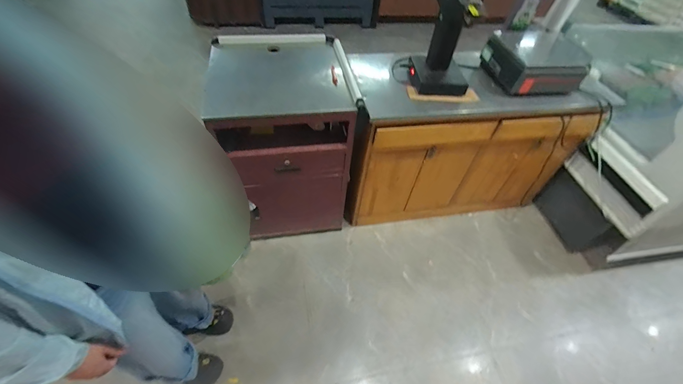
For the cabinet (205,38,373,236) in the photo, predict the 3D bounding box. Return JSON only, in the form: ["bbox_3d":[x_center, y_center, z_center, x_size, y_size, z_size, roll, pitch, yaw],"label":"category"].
[{"bbox_3d":[-0.269,-0.263,1.621,0.597,0.821,0.590,-6,51,-10],"label":"cabinet"}]

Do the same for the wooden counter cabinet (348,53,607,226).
[{"bbox_3d":[0.634,-0.281,1.761,1.191,0.800,0.552,-2,50,-7],"label":"wooden counter cabinet"}]

